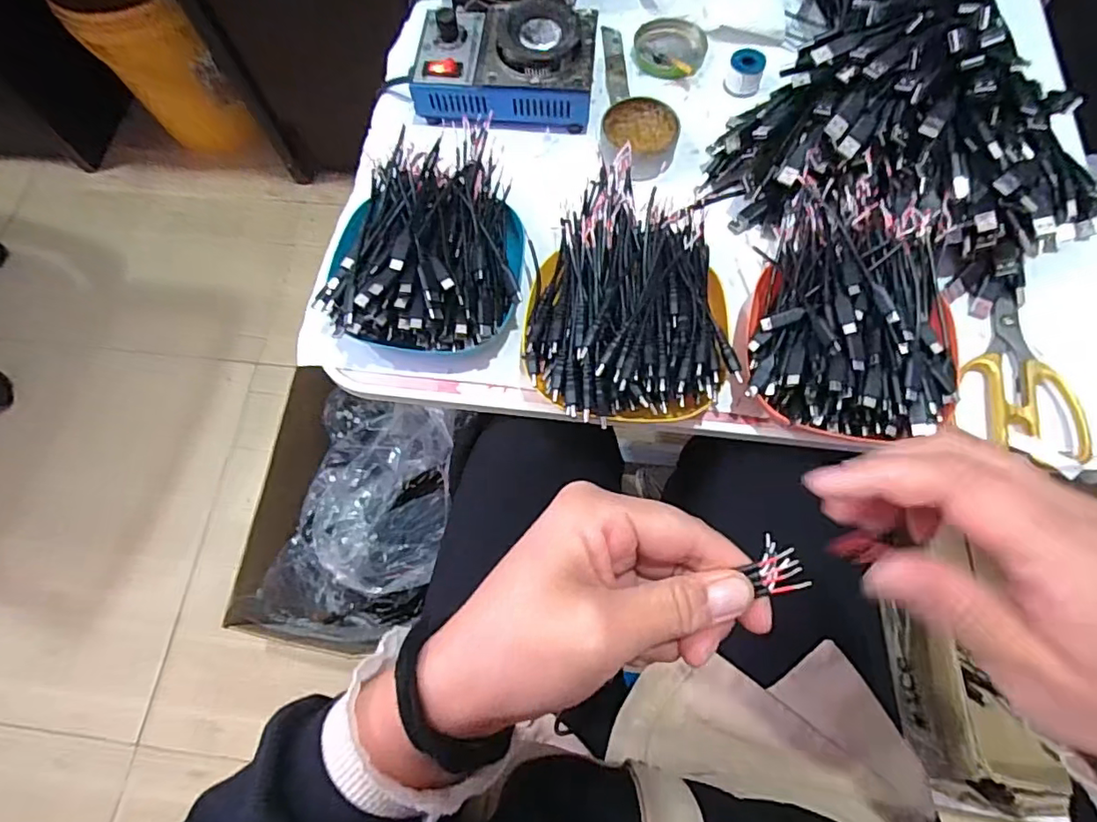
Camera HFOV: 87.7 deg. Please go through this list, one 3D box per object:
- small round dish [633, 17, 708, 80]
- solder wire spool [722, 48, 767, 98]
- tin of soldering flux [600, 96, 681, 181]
[{"bbox_3d":[0.112,-0.341,0.529,0.066,0.021,0.073,22,73,9],"label":"small round dish"},{"bbox_3d":[0.173,-0.298,0.503,0.030,0.027,0.030,-1,71,2],"label":"solder wire spool"},{"bbox_3d":[0.076,-0.230,0.480,0.064,0.021,0.065,-1,71,2],"label":"tin of soldering flux"}]

